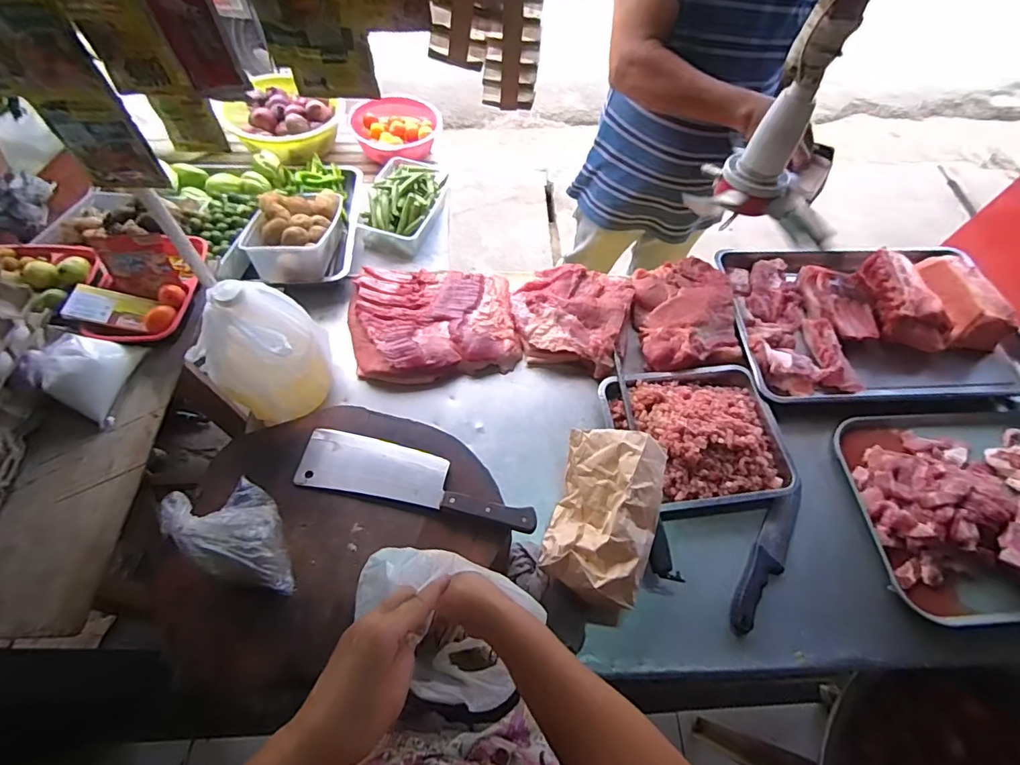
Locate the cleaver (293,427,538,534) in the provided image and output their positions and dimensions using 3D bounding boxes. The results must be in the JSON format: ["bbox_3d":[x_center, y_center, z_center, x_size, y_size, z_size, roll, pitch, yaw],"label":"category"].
[{"bbox_3d":[-0.136,0.139,0.721,0.356,0.018,0.093,11,61,3],"label":"cleaver"}]

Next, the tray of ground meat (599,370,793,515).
[{"bbox_3d":[0.334,0.084,0.848,0.292,0.052,0.260,-8,61,-8],"label":"tray of ground meat"}]

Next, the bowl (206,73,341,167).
[{"bbox_3d":[-0.562,-0.662,1.188,0.233,0.105,0.252,39,66,17],"label":"bowl"}]

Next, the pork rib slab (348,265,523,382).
[{"bbox_3d":[-0.150,-0.123,0.965,0.311,0.053,0.246,-9,61,-8],"label":"pork rib slab"}]

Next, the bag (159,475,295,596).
[{"bbox_3d":[-0.347,0.199,0.612,0.090,0.122,0.150,-33,67,-20],"label":"bag"}]

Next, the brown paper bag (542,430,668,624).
[{"bbox_3d":[0.141,0.212,0.741,0.148,0.128,0.254,16,61,6],"label":"brown paper bag"}]

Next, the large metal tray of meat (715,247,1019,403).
[{"bbox_3d":[0.748,-0.158,0.989,0.584,0.090,0.411,-2,61,-4],"label":"large metal tray of meat"}]

